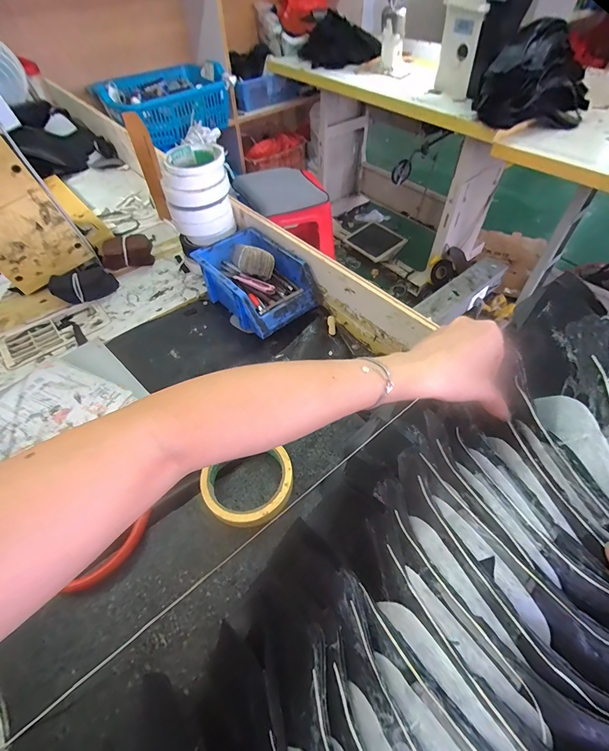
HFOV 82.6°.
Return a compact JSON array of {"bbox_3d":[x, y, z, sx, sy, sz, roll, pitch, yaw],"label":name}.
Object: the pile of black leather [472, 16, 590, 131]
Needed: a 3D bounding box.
[{"bbox_3d":[0.731,-0.931,1.099,0.357,0.238,0.201,-20,54,-13],"label":"pile of black leather"}]

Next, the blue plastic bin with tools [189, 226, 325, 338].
[{"bbox_3d":[-0.075,-0.145,0.545,0.122,0.076,0.181,-35,58,-22],"label":"blue plastic bin with tools"}]

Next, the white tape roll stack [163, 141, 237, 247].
[{"bbox_3d":[-0.171,-0.291,0.564,0.096,0.113,0.087,-17,53,-10],"label":"white tape roll stack"}]

